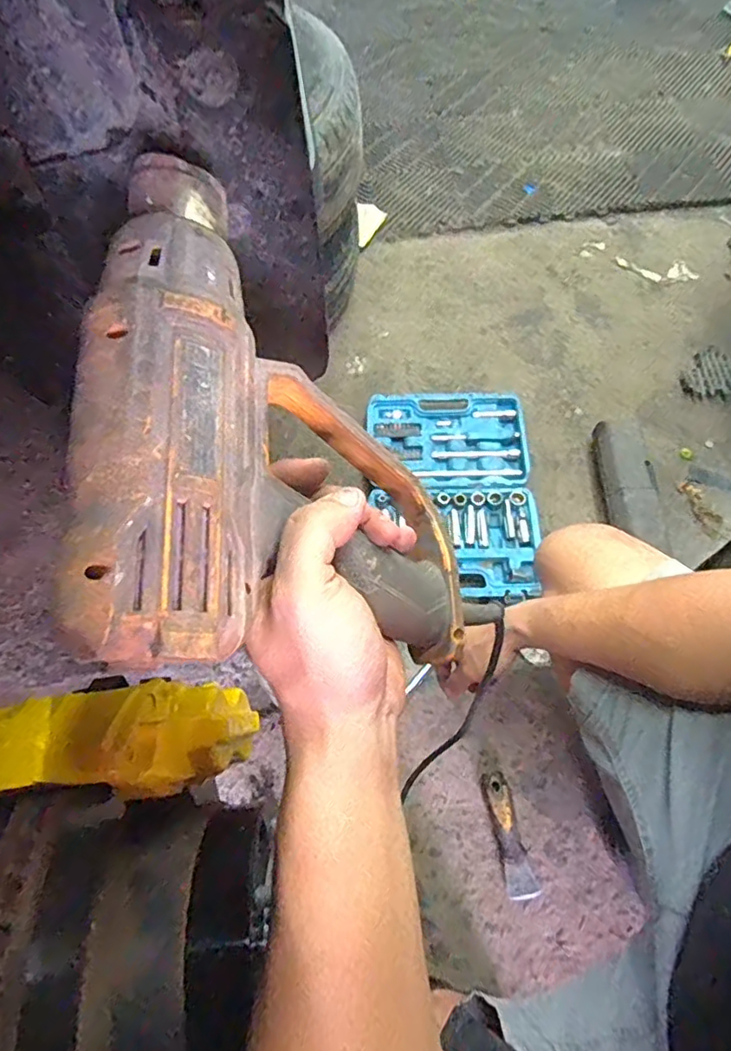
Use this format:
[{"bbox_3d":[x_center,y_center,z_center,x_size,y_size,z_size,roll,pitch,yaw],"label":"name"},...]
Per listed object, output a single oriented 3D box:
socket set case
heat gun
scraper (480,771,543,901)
[{"bbox_3d":[0.150,-0.060,0.976,0.264,0.034,0.398,-4,63,0],"label":"socket set case"},{"bbox_3d":[-0.045,-0.034,0.283,0.078,0.182,0.212,-18,65,43],"label":"heat gun"},{"bbox_3d":[0.186,0.397,0.740,0.037,0.032,0.144,-13,63,-4],"label":"scraper"}]

